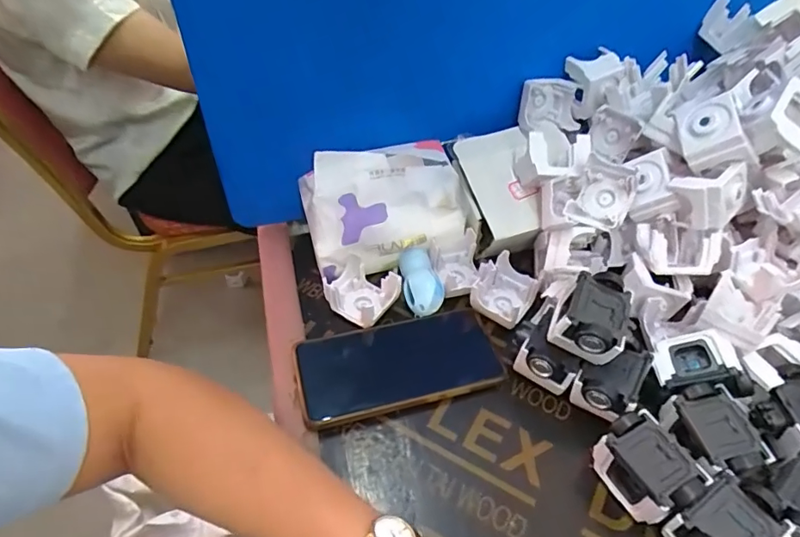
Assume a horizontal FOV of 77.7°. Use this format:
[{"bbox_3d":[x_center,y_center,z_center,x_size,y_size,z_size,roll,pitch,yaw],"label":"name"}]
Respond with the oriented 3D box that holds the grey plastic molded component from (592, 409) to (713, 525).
[{"bbox_3d":[0.165,0.136,0.335,0.042,0.046,0.059,-22,51,-21],"label":"grey plastic molded component"}]

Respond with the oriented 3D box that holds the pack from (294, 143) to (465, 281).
[{"bbox_3d":[-0.016,-0.059,0.465,0.141,0.100,0.079,-13,48,-14],"label":"pack"}]

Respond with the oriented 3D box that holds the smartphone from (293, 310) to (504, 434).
[{"bbox_3d":[0.000,0.078,0.402,0.160,0.013,0.076,-11,48,-12],"label":"smartphone"}]

